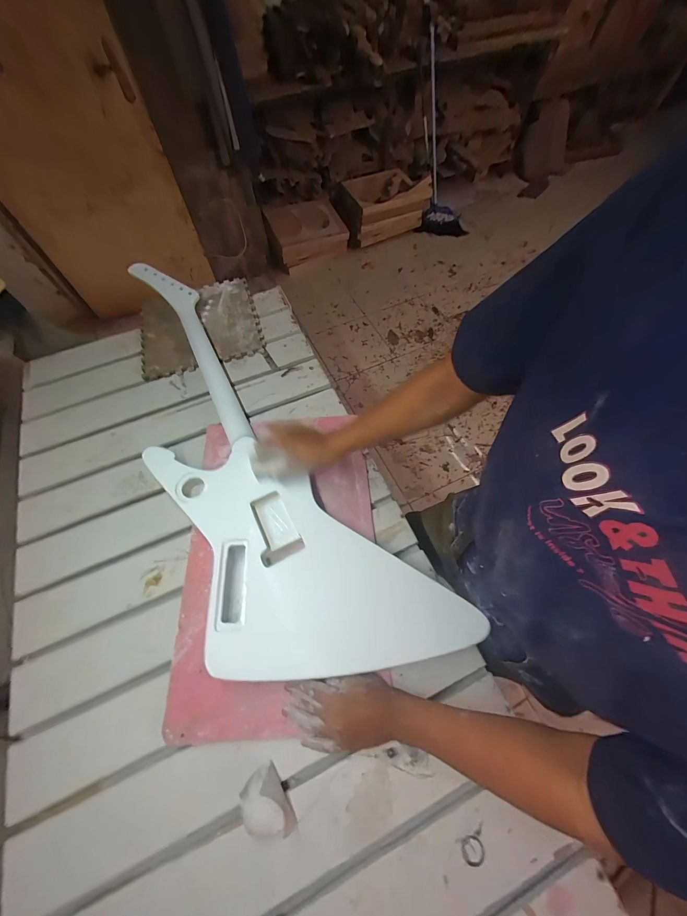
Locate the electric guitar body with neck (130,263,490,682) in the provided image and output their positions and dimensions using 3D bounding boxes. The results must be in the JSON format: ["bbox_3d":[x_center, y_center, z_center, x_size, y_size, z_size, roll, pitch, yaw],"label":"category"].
[{"bbox_3d":[-0.235,-0.014,0.630,0.323,0.060,0.999,-34,68,-14],"label":"electric guitar body with neck"}]

